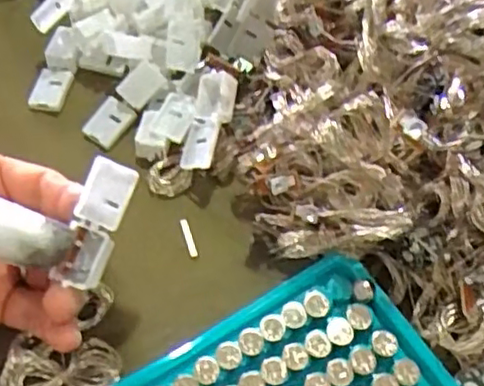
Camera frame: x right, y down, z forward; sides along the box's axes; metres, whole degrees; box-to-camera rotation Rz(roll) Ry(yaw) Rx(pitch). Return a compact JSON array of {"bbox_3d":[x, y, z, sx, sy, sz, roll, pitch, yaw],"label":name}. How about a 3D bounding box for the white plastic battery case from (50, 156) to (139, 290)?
[{"bbox_3d":[-0.063,0.013,0.279,0.021,0.008,0.055,18,91,10],"label":"white plastic battery case"}]

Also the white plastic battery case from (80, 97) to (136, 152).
[{"bbox_3d":[-0.076,-0.040,0.366,0.021,0.004,0.028,37,83,4],"label":"white plastic battery case"}]

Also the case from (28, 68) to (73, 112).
[{"bbox_3d":[-0.112,-0.060,0.379,0.018,0.006,0.028,8,61,5],"label":"case"}]

